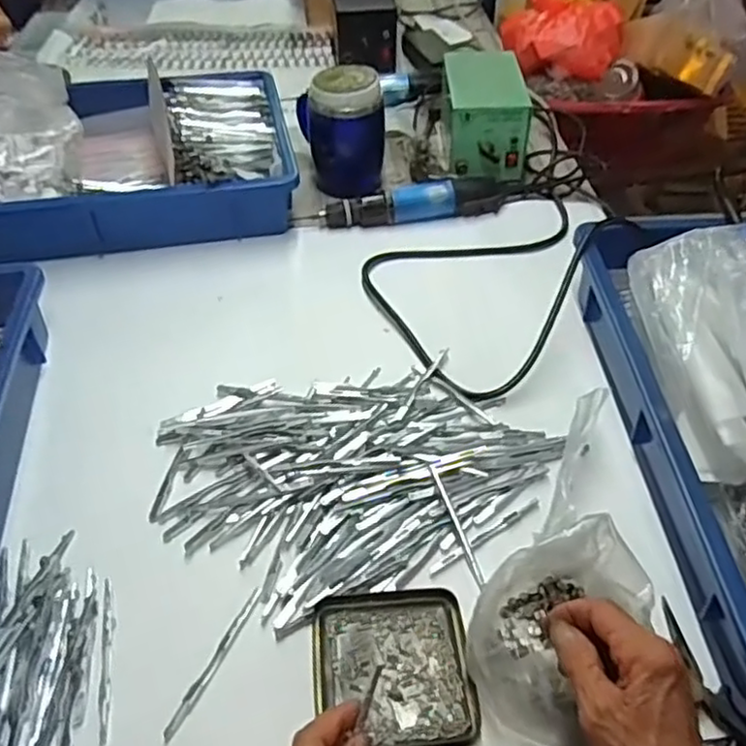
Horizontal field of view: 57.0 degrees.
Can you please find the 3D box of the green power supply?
[{"bbox_3d":[0.133,-0.312,0.838,0.092,0.097,0.154,0,46,0],"label":"green power supply"}]

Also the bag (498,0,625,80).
[{"bbox_3d":[0.275,-0.501,1.004,0.171,0.069,0.166,7,47,6],"label":"bag"}]

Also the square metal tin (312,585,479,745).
[{"bbox_3d":[0.012,0.184,0.432,0.095,0.011,0.098,-5,46,-5],"label":"square metal tin"}]

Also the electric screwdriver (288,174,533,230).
[{"bbox_3d":[0.053,-0.194,0.758,0.271,0.032,0.043,-7,47,-7],"label":"electric screwdriver"}]

